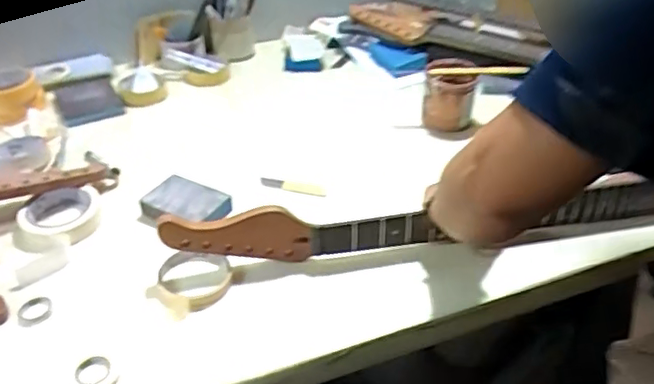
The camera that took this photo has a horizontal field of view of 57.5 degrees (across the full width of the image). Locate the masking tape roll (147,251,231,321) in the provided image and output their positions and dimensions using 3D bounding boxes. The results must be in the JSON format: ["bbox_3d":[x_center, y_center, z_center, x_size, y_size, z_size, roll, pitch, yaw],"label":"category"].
[{"bbox_3d":[-0.161,0.099,0.691,0.081,0.029,0.085,-1,37,1],"label":"masking tape roll"}]

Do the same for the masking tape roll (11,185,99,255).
[{"bbox_3d":[-0.344,0.033,0.778,0.108,0.030,0.108,-1,37,1],"label":"masking tape roll"}]

